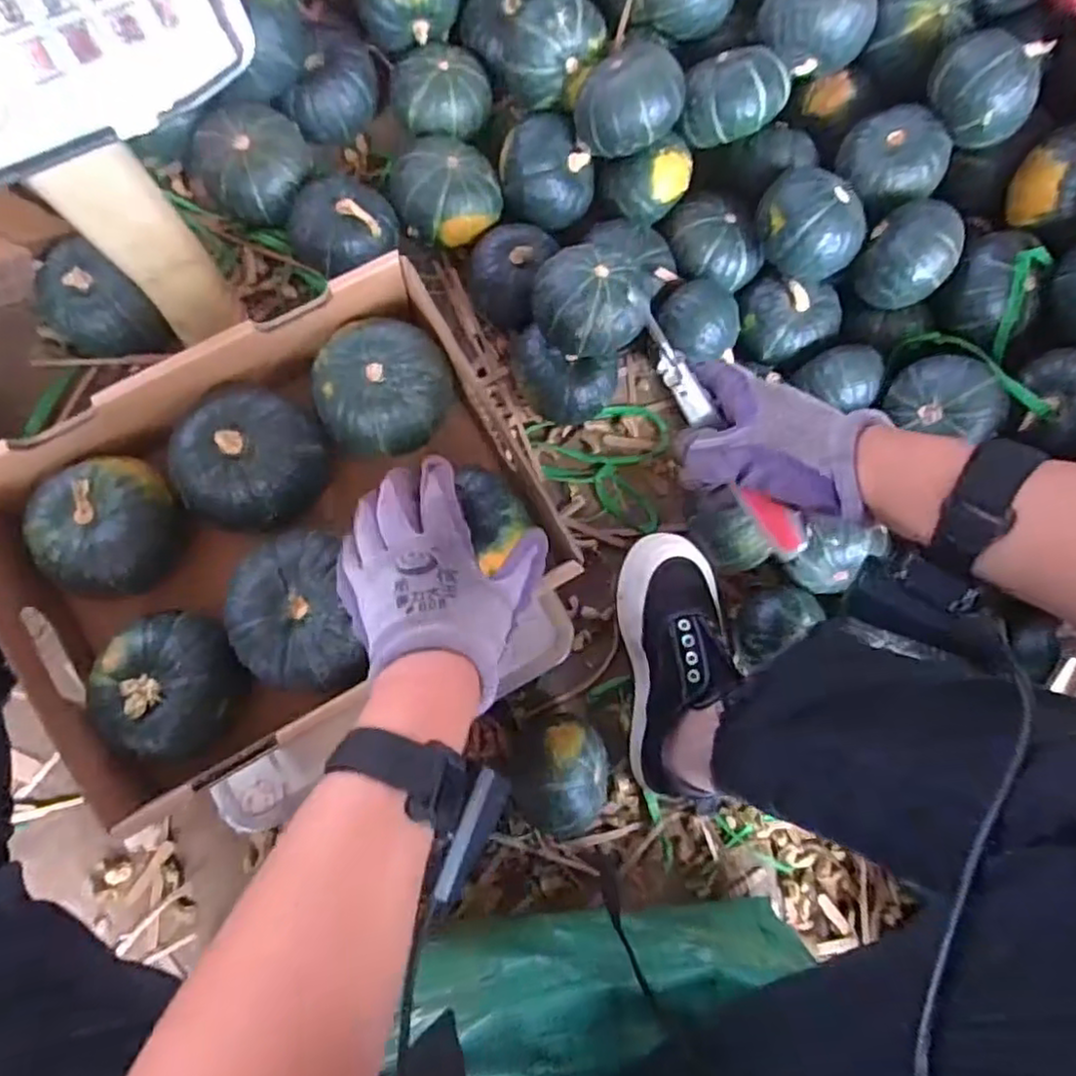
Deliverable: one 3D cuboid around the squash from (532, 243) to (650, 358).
[{"bbox_3d":[0.044,-0.197,0.553,0.095,0.054,0.087,1,85,-7],"label":"squash"}]

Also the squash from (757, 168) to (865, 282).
[{"bbox_3d":[0.241,-0.279,0.593,0.097,0.062,0.089,1,85,-7],"label":"squash"}]

